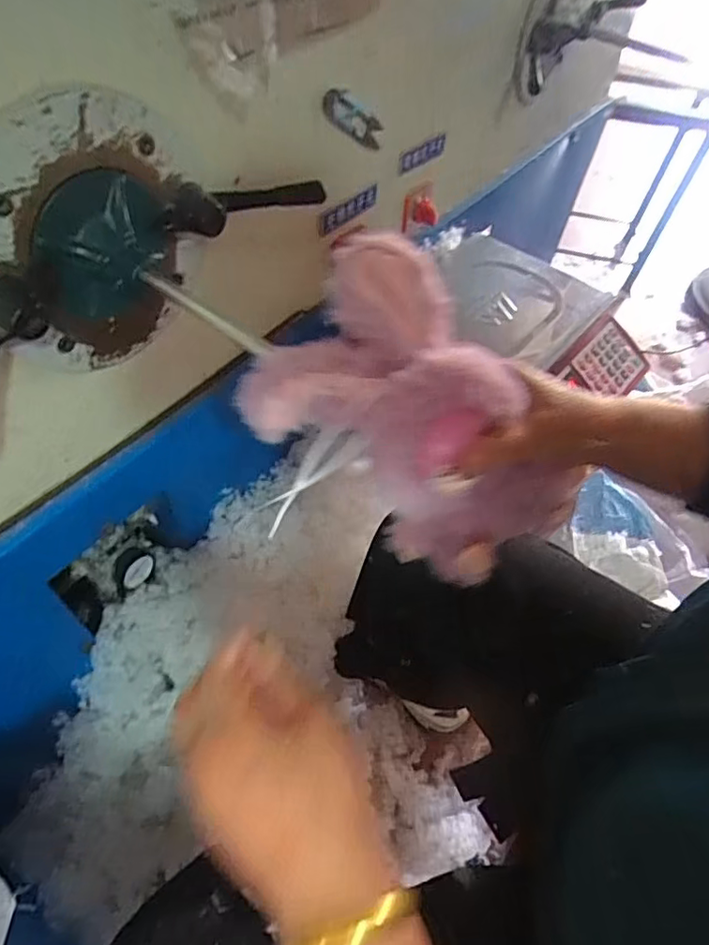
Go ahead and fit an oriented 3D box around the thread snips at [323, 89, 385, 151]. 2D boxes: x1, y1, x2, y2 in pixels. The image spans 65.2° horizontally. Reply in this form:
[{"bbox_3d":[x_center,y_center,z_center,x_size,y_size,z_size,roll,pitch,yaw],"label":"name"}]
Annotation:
[{"bbox_3d":[0.002,-0.355,0.557,0.010,0.032,0.123,32,24,18],"label":"thread snips"}]

